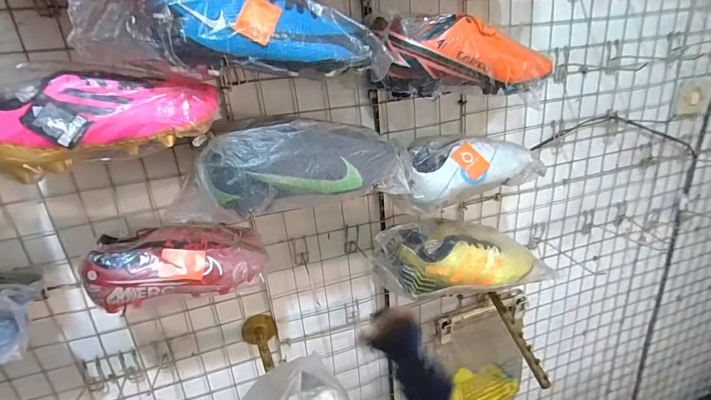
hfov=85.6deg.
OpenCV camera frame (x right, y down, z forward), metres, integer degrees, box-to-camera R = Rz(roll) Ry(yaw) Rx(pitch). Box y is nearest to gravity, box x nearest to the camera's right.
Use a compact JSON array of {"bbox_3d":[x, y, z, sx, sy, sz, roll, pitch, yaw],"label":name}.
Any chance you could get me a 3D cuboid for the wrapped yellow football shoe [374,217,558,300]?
[{"bbox_3d":[0.187,0.083,0.702,0.303,0.122,0.117,-6,22,-3],"label":"wrapped yellow football shoe"}]

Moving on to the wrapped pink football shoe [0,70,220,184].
[{"bbox_3d":[-0.295,-0.101,0.460,0.243,0.095,0.121,-14,24,-24],"label":"wrapped pink football shoe"}]

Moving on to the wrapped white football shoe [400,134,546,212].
[{"bbox_3d":[0.187,-0.056,0.657,0.235,0.097,0.092,-9,22,-12],"label":"wrapped white football shoe"}]

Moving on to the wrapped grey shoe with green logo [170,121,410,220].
[{"bbox_3d":[-0.080,-0.051,0.542,0.330,0.111,0.080,-12,23,-18],"label":"wrapped grey shoe with green logo"}]

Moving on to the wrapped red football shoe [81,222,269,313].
[{"bbox_3d":[-0.256,0.085,0.573,0.227,0.080,0.116,-12,23,-17],"label":"wrapped red football shoe"}]

